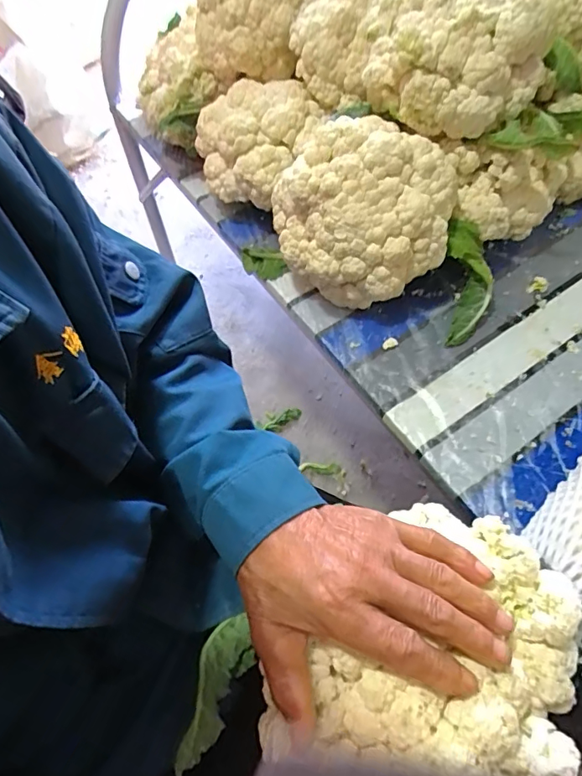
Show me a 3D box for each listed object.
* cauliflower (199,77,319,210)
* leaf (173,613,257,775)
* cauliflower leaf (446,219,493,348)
[{"bbox_3d":[-0.046,-0.305,0.596,0.136,0.092,0.128,27,63,17],"label":"cauliflower"},{"bbox_3d":[-0.051,0.202,0.333,0.036,0.028,0.093,14,38,10],"label":"leaf"},{"bbox_3d":[0.192,-0.114,0.537,0.049,0.027,0.130,-3,99,0],"label":"cauliflower leaf"}]

